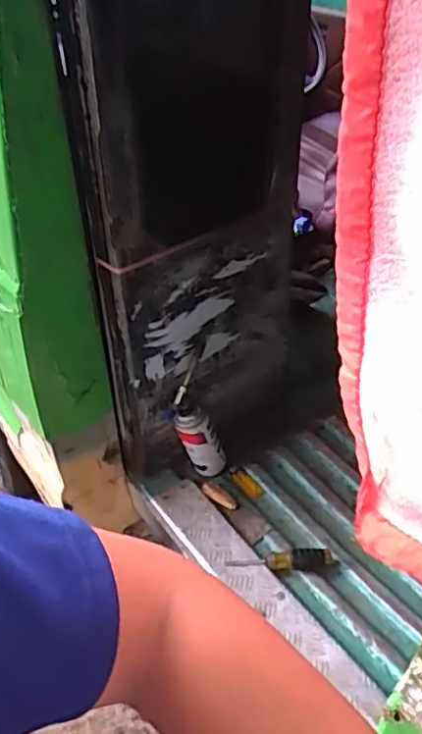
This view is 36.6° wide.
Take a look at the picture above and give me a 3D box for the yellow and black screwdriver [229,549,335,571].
[{"bbox_3d":[0.118,0.325,1.077,0.176,0.026,0.036,0,43,-1],"label":"yellow and black screwdriver"}]

